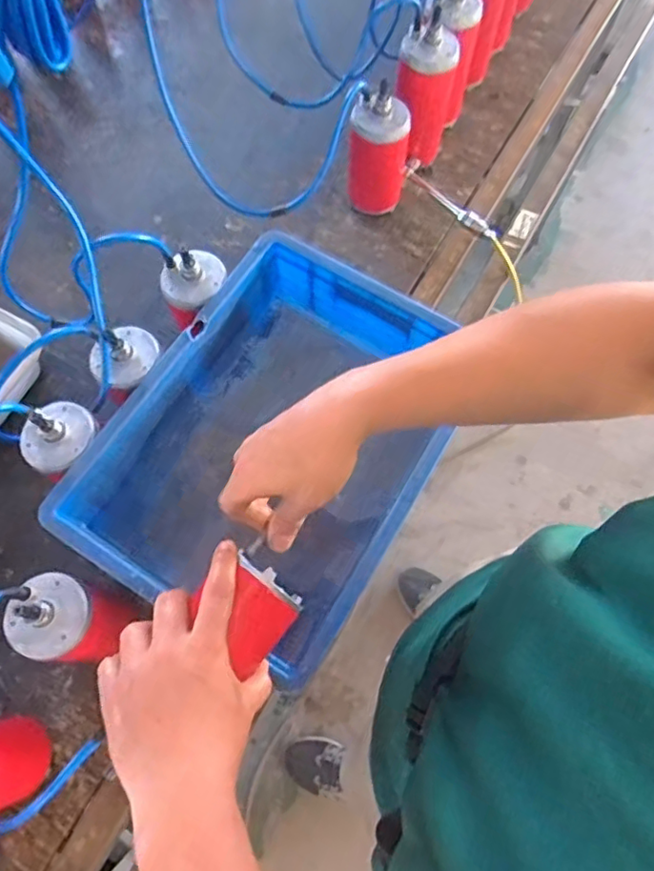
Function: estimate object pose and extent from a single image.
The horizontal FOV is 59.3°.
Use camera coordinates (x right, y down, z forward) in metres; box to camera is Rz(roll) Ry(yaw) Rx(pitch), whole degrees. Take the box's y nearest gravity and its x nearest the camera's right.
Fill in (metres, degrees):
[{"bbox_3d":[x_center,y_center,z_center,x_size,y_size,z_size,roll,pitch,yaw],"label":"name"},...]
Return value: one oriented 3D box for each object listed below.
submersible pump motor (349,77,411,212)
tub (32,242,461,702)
[{"bbox_3d":[0.070,-0.382,0.778,0.076,0.157,0.075,7,70,2],"label":"submersible pump motor"},{"bbox_3d":[-0.046,0.018,0.642,0.300,0.145,0.406,31,72,10],"label":"tub"}]

